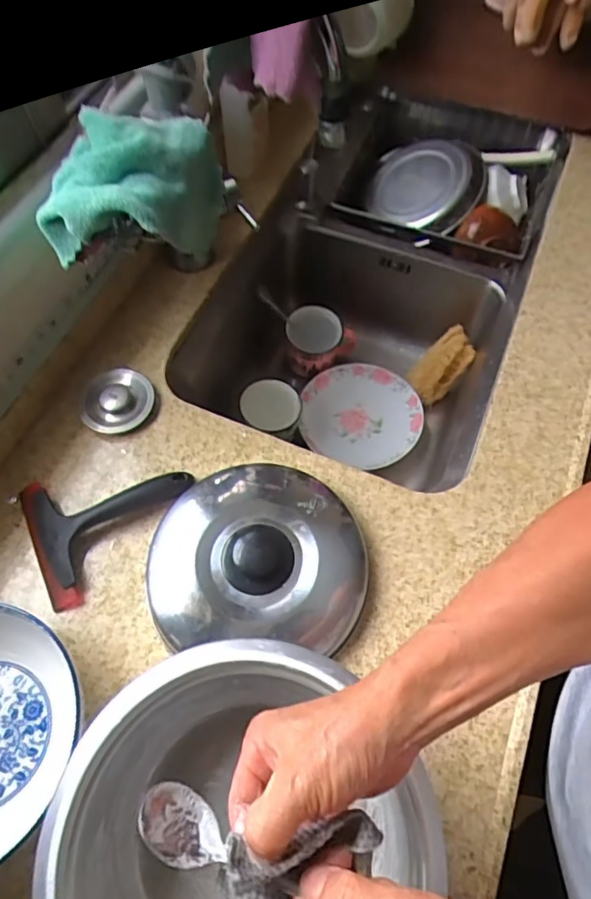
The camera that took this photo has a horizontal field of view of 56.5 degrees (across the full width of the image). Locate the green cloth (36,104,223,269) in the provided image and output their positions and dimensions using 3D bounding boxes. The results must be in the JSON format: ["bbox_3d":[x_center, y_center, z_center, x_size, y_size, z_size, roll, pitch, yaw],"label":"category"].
[{"bbox_3d":[-0.143,-0.240,0.507,0.122,0.083,0.167,10,63,2],"label":"green cloth"}]

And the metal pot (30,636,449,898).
[{"bbox_3d":[-0.046,0.279,0.407,0.233,0.120,0.254,0,63,-1],"label":"metal pot"}]

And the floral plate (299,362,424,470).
[{"bbox_3d":[0.100,-0.053,0.861,0.188,0.029,0.175,0,63,-1],"label":"floral plate"}]

